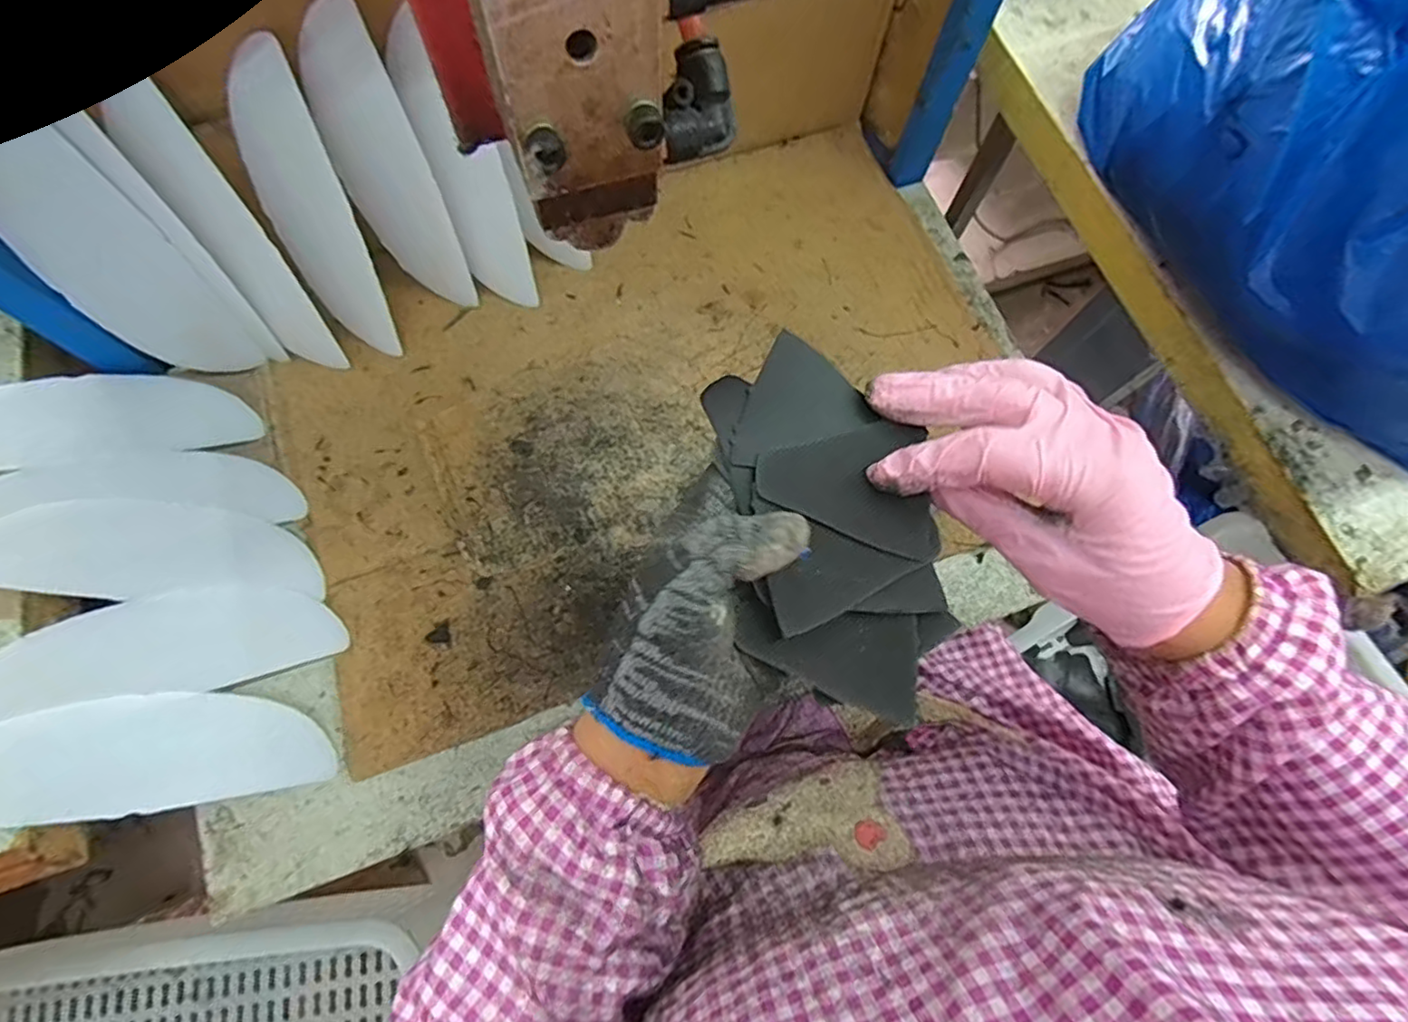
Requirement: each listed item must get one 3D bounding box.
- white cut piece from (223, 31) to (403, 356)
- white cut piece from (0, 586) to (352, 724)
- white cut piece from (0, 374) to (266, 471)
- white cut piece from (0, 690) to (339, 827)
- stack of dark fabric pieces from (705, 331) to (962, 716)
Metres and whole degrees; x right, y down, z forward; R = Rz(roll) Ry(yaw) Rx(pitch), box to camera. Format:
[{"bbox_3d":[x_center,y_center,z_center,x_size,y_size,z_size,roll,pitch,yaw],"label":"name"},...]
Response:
[{"bbox_3d":[-0.267,-0.201,0.442,0.049,0.189,0.011,-17,33,-8],"label":"white cut piece"},{"bbox_3d":[-0.336,0.084,0.403,0.195,0.013,0.063,-7,66,-23],"label":"white cut piece"},{"bbox_3d":[-0.420,-0.062,0.439,0.194,0.010,0.066,-10,72,-24],"label":"white cut piece"},{"bbox_3d":[-0.331,0.141,0.379,0.197,0.018,0.064,1,68,-23],"label":"white cut piece"},{"bbox_3d":[0.051,0.006,0.270,0.082,0.015,0.154,-14,78,-7],"label":"stack of dark fabric pieces"}]

